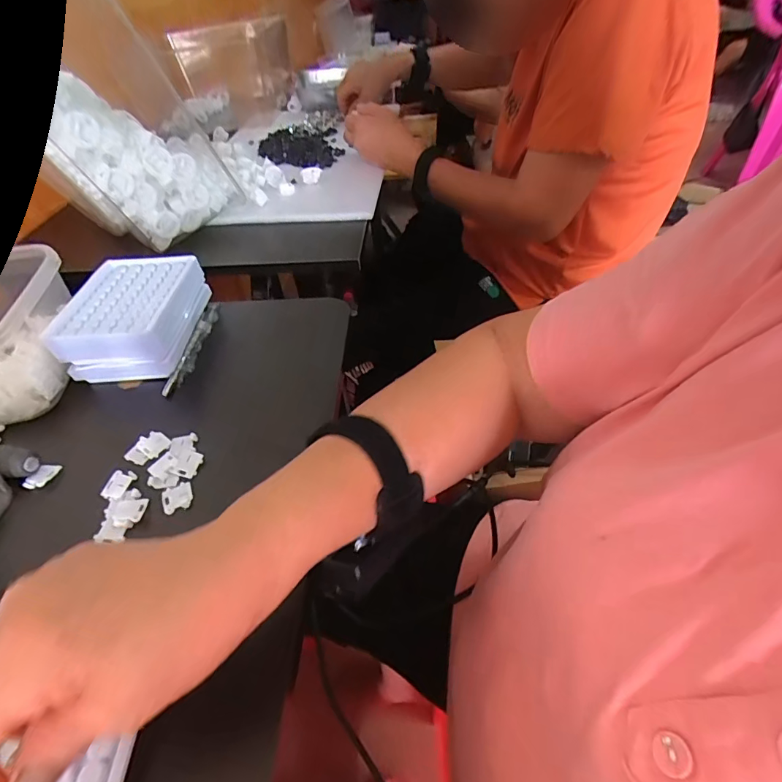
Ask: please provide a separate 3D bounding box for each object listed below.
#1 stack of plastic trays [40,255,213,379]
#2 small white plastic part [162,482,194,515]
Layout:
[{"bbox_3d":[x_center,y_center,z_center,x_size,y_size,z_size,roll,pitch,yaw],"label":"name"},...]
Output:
[{"bbox_3d":[-0.247,-0.074,0.443,0.101,0.051,0.134,-2,46,3],"label":"stack of plastic trays"},{"bbox_3d":[-0.155,0.078,0.328,0.020,0.005,0.023,-22,48,-16],"label":"small white plastic part"}]

